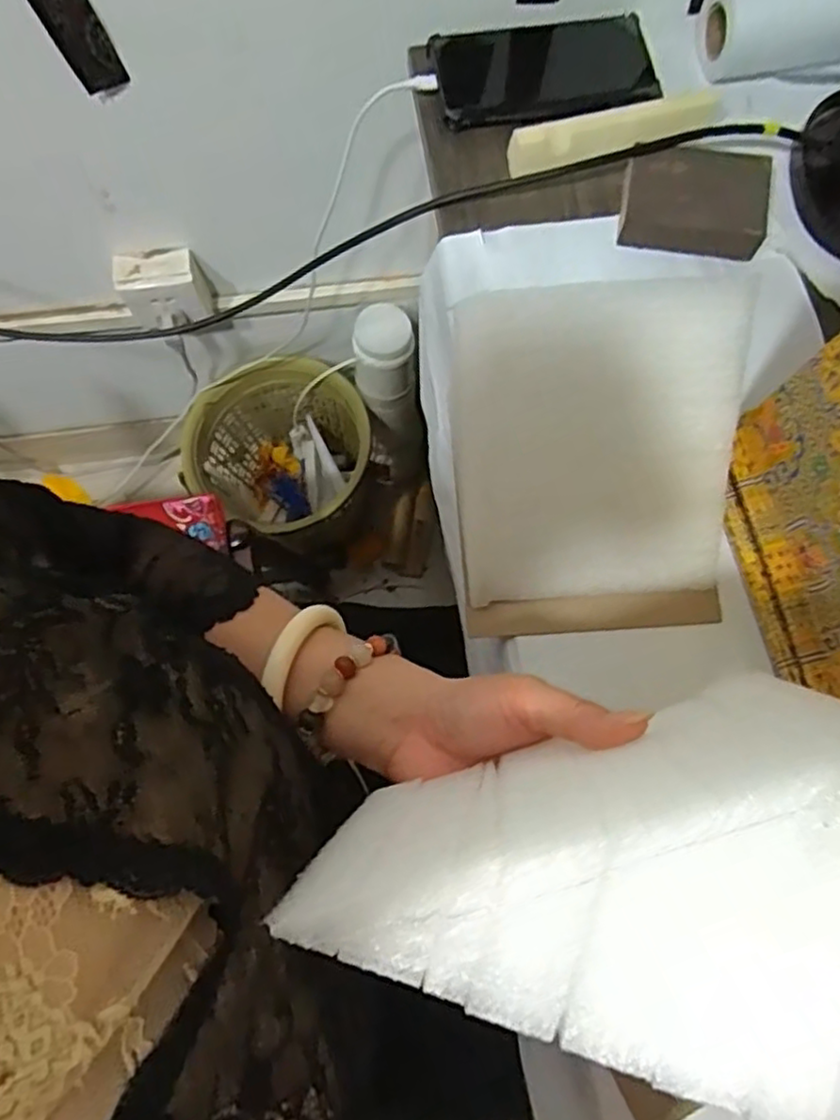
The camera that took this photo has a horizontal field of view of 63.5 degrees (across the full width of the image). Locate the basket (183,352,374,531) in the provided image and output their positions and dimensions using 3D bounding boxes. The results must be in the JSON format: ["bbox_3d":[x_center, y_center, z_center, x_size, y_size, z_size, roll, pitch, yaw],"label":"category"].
[{"bbox_3d":[-0.197,-0.163,1.043,0.251,0.223,0.236,0,77,0],"label":"basket"}]

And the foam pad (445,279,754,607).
[{"bbox_3d":[0.103,-0.063,0.400,0.159,0.009,0.184,-3,114,3],"label":"foam pad"}]

